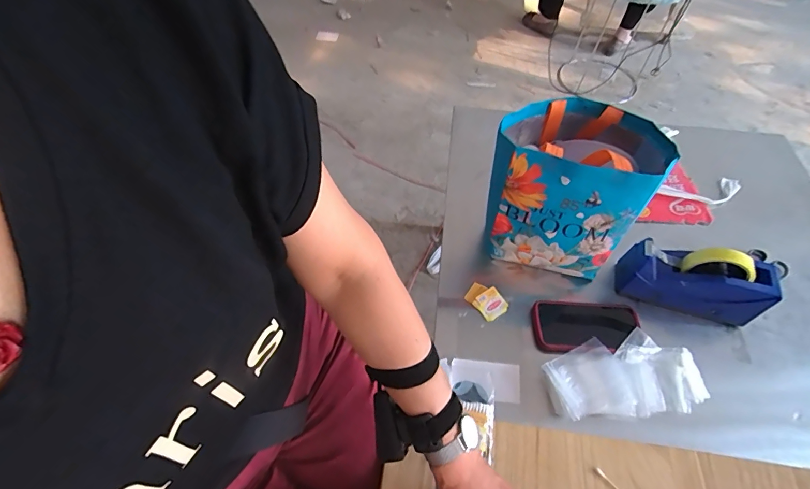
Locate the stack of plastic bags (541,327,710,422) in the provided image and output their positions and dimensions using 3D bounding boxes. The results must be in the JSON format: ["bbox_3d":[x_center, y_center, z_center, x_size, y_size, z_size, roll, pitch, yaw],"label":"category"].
[{"bbox_3d":[0.330,0.196,0.605,0.239,0.026,0.113,-5,55,-6],"label":"stack of plastic bags"}]

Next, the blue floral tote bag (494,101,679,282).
[{"bbox_3d":[0.259,-0.094,0.673,0.230,0.237,0.181,15,55,8],"label":"blue floral tote bag"}]

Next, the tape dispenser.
[{"bbox_3d":[0.471,0.055,0.656,0.214,0.126,0.074,15,55,8],"label":"tape dispenser"}]

